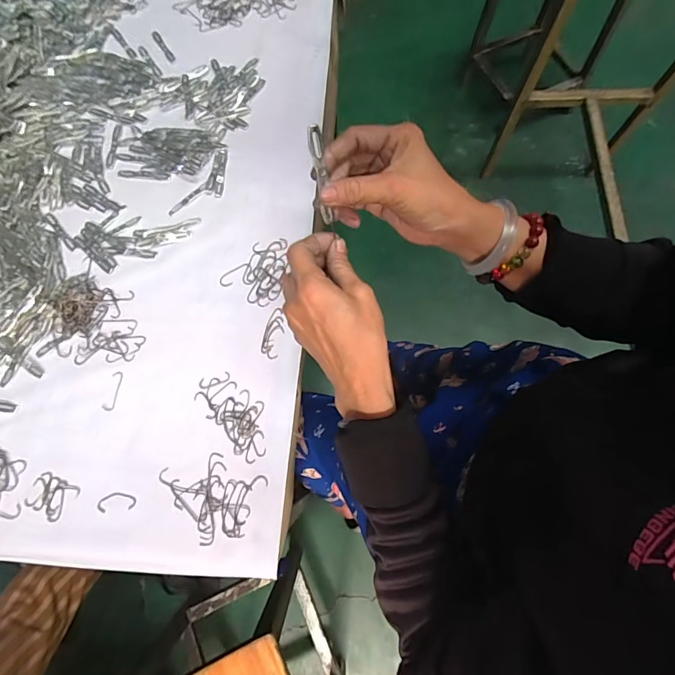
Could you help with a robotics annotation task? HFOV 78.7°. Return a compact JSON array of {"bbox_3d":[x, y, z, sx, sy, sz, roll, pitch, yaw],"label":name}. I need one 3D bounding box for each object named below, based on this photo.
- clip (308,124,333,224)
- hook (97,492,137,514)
[{"bbox_3d":[-0.012,-0.116,0.299,0.010,0.071,0.009,-13,38,-5],"label":"clip"},{"bbox_3d":[-0.226,0.168,0.421,0.039,0.004,0.018,-6,74,-3],"label":"hook"}]

